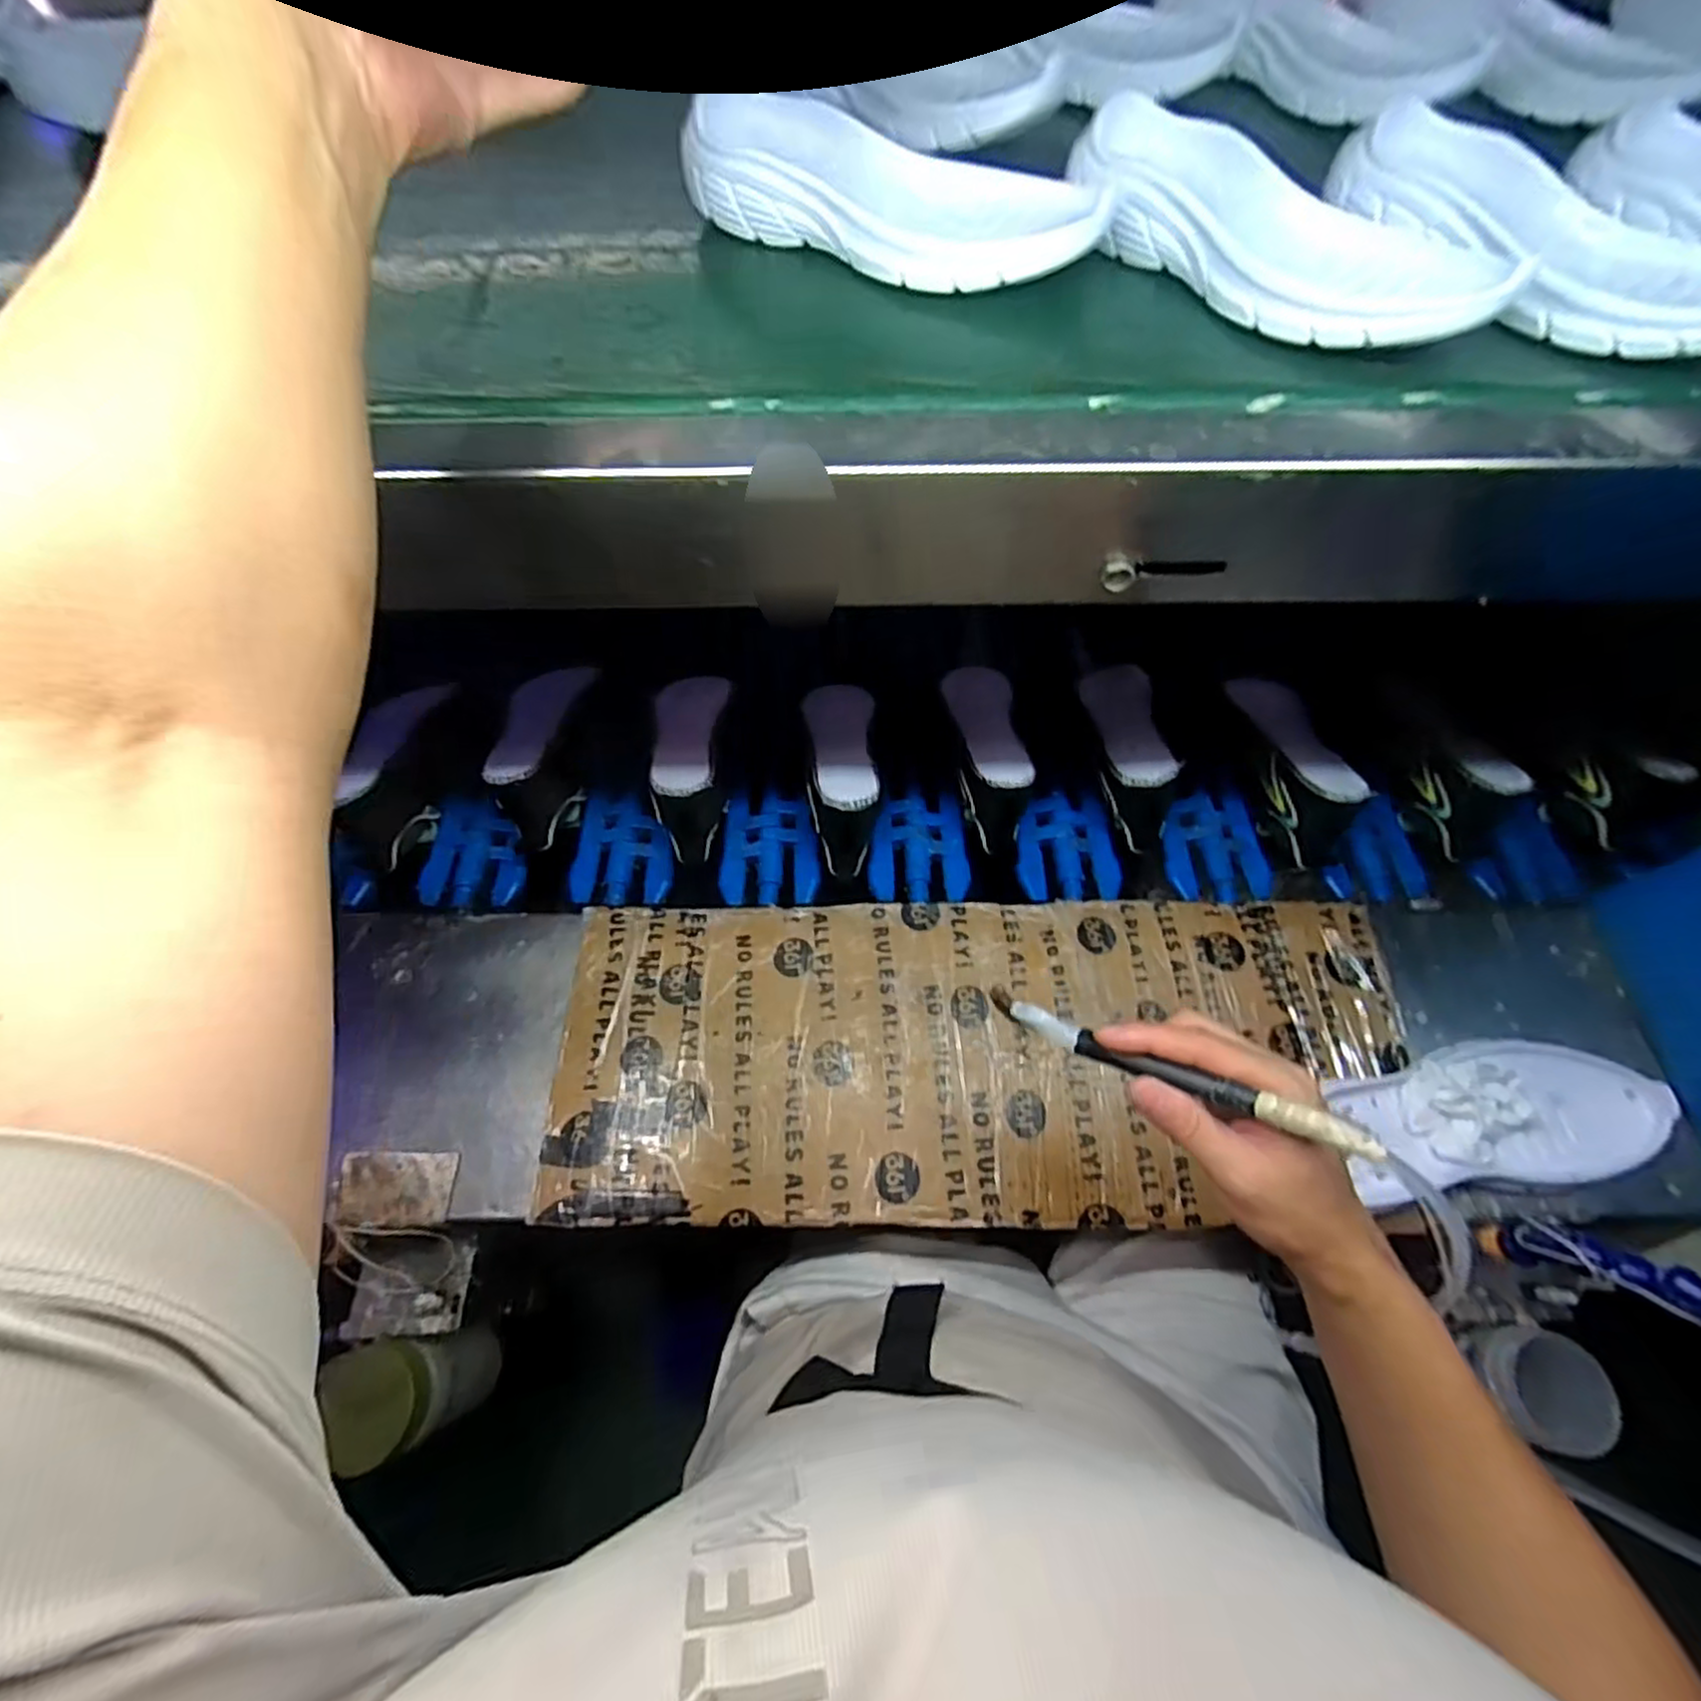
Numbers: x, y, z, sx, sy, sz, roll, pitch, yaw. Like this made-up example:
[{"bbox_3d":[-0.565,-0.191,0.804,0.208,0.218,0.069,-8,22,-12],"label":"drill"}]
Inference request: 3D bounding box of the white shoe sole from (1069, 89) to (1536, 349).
[{"bbox_3d":[0.212,-0.312,0.359,0.216,0.039,0.103,39,71,18],"label":"white shoe sole"}]

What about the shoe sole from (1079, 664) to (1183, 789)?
[{"bbox_3d":[0.258,-0.124,0.686,0.062,0.016,0.194,4,44,2],"label":"shoe sole"}]

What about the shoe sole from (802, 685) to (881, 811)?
[{"bbox_3d":[-0.007,-0.099,0.668,0.063,0.012,0.179,-4,45,-2],"label":"shoe sole"}]

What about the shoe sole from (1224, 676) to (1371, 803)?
[{"bbox_3d":[0.412,-0.106,0.673,0.060,0.014,0.180,-6,48,-3],"label":"shoe sole"}]

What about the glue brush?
[{"bbox_3d":[0.151,0.105,0.358,0.181,0.013,0.016,15,62,34],"label":"glue brush"}]

